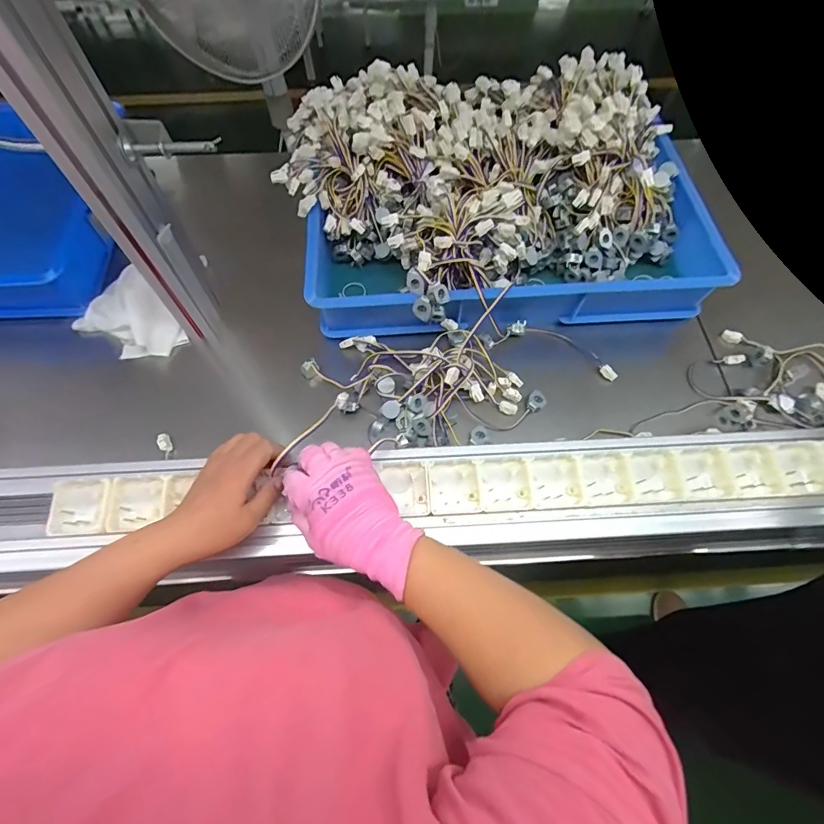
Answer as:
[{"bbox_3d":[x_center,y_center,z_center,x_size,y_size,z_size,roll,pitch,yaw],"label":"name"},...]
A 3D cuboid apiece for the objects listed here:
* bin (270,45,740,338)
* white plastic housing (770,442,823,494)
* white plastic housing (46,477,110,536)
[{"bbox_3d":[0.125,-0.345,0.685,0.632,0.162,0.447,-4,65,-2],"label":"bin"},{"bbox_3d":[0.398,0.056,0.438,0.054,0.012,0.047,-5,65,-3],"label":"white plastic housing"},{"bbox_3d":[-0.318,0.090,0.415,0.052,0.013,0.052,-4,65,-2],"label":"white plastic housing"}]

